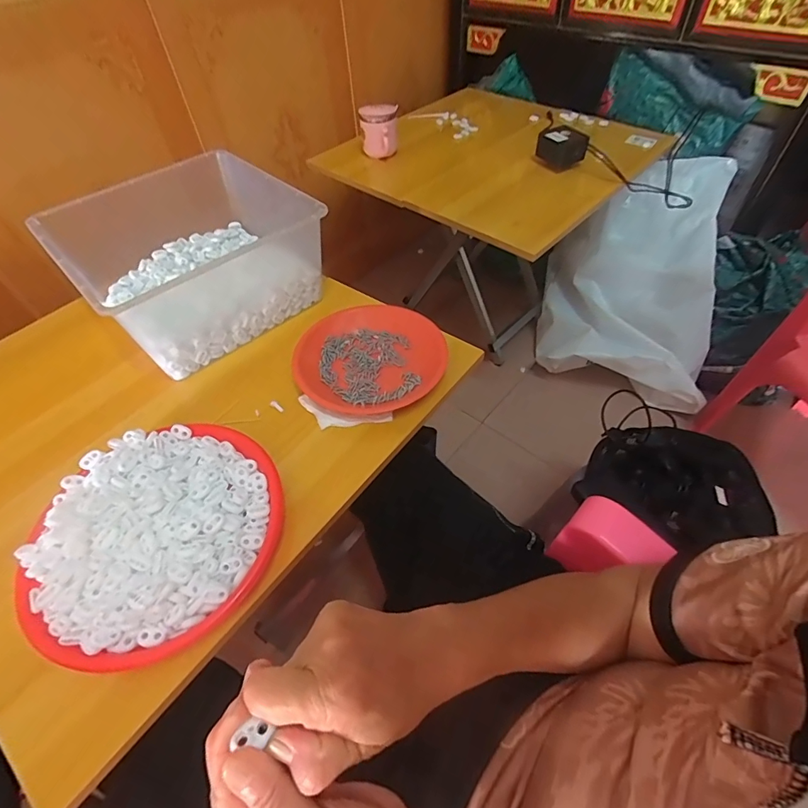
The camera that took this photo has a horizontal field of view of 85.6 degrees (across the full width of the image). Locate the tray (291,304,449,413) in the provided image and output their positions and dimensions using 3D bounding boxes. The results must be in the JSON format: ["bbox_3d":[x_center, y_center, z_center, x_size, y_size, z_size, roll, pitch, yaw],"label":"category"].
[{"bbox_3d":[-0.042,-0.068,0.590,0.194,0.034,0.179,-1,52,2],"label":"tray"}]

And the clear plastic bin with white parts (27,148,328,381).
[{"bbox_3d":[-0.298,-0.212,0.628,0.291,0.135,0.262,-38,60,-24],"label":"clear plastic bin with white parts"}]

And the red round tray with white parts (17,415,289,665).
[{"bbox_3d":[-0.246,0.129,0.446,0.234,0.076,0.224,-1,52,2],"label":"red round tray with white parts"}]

